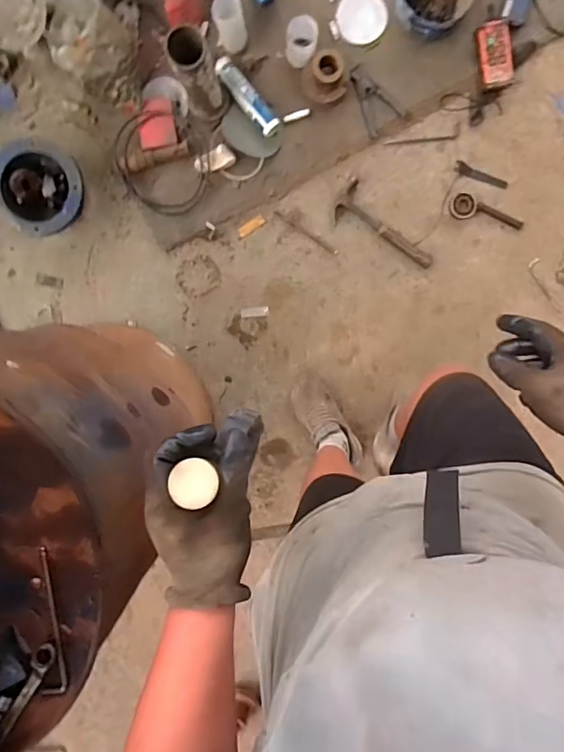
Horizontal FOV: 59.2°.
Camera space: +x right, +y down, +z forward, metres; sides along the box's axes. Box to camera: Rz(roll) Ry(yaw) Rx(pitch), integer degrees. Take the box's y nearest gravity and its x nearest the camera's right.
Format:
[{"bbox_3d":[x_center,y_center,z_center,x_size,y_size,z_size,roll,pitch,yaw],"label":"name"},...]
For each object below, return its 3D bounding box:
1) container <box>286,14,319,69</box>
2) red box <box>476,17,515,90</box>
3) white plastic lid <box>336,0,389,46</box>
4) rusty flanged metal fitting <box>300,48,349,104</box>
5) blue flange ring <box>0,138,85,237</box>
[{"bbox_3d":[0.049,-0.836,1.247,0.074,0.082,0.087,5,96,-3],"label":"container"},{"bbox_3d":[0.555,-0.837,1.295,0.086,0.040,0.173,-14,97,0],"label":"red box"},{"bbox_3d":[0.207,-0.927,1.284,0.129,0.008,0.128,-8,97,-2],"label":"white plastic lid"},{"bbox_3d":[0.115,-0.760,1.257,0.120,0.098,0.116,-20,97,1],"label":"rusty flanged metal fitting"},{"bbox_3d":[-0.601,-0.466,1.250,0.214,0.113,0.209,0,97,-3],"label":"blue flange ring"}]

